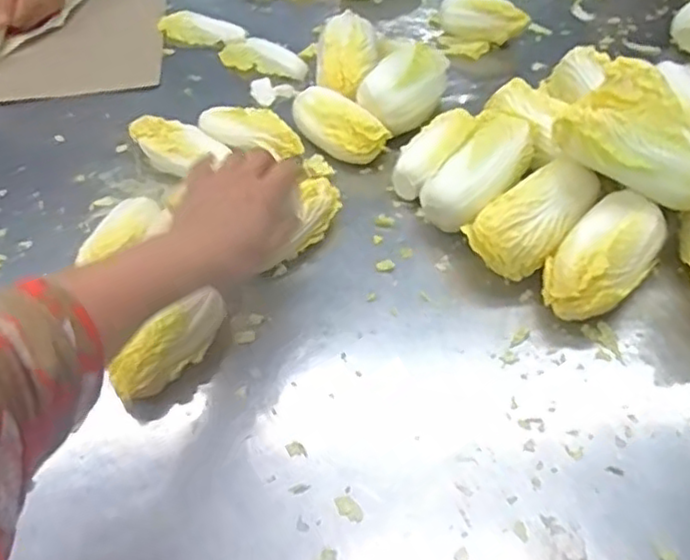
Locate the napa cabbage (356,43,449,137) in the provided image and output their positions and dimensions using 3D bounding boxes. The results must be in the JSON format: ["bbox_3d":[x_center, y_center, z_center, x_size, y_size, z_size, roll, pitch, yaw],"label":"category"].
[{"bbox_3d":[0.074,-0.210,0.769,0.072,0.069,0.138,36,61,26],"label":"napa cabbage"}]

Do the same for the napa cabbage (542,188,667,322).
[{"bbox_3d":[0.231,-0.015,0.612,0.125,0.070,0.069,-38,60,-25],"label":"napa cabbage"}]

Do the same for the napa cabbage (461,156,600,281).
[{"bbox_3d":[0.176,-0.055,0.641,0.072,0.070,0.133,36,61,26],"label":"napa cabbage"}]

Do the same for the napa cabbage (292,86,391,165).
[{"bbox_3d":[-0.013,-0.167,0.745,0.125,0.051,0.047,32,59,24],"label":"napa cabbage"}]

